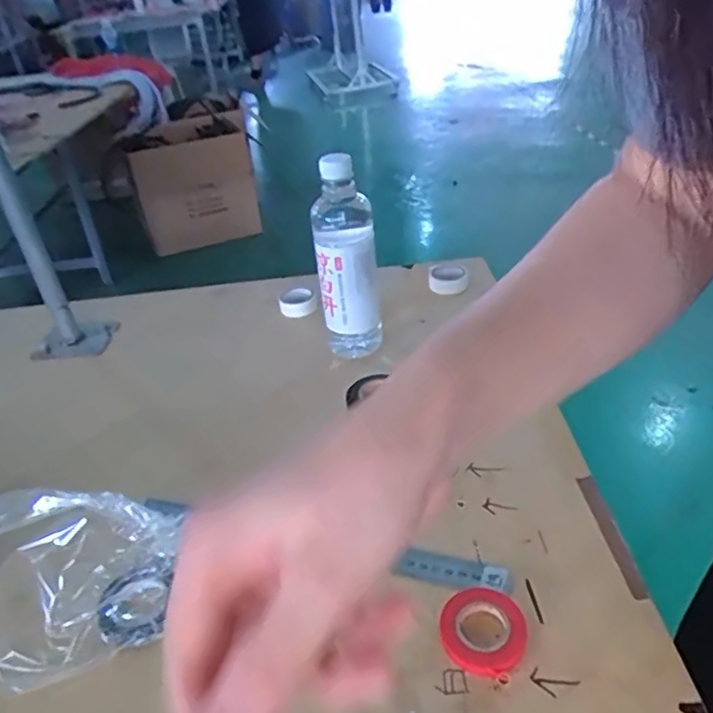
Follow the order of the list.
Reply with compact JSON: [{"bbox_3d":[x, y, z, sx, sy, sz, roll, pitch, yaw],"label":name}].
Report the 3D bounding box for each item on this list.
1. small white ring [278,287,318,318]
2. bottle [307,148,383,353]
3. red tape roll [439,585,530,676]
[{"bbox_3d":[-0.080,-0.072,0.837,0.047,0.024,0.038,-15,36,-12],"label":"small white ring"},{"bbox_3d":[-0.010,-0.099,0.677,0.063,0.220,0.056,-6,35,1],"label":"bottle"},{"bbox_3d":[0.087,0.188,0.434,0.058,0.012,0.060,-4,35,3],"label":"red tape roll"}]

